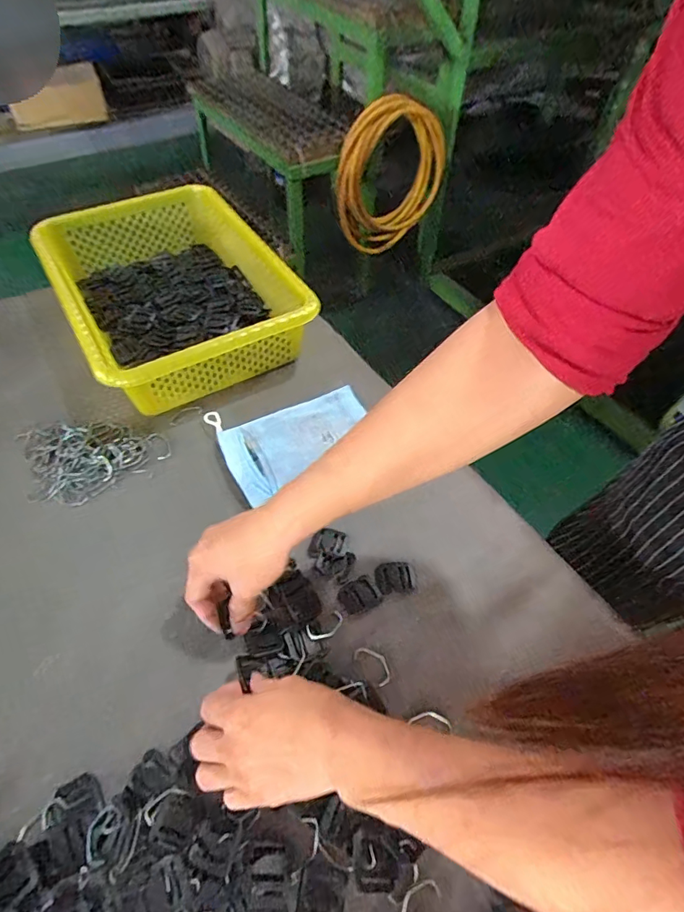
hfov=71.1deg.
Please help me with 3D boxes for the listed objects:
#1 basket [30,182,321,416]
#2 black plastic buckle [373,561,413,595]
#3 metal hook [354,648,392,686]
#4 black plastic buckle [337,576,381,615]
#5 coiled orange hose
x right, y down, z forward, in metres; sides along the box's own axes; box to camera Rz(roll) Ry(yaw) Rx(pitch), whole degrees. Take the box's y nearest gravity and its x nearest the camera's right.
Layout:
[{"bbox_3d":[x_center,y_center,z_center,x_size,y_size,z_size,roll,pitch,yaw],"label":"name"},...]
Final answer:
[{"bbox_3d":[-0.223,-0.225,0.632,0.266,0.081,0.355,-28,60,-18],"label":"basket"},{"bbox_3d":[0.048,0.115,0.451,0.035,0.004,0.028,-7,56,-6],"label":"black plastic buckle"},{"bbox_3d":[0.028,0.176,0.407,0.020,0.004,0.036,-39,64,-24],"label":"metal hook"},{"bbox_3d":[0.016,0.128,0.440,0.037,0.004,0.029,-20,58,-14],"label":"black plastic buckle"},{"bbox_3d":[0.145,-0.802,1.394,0.380,0.379,0.077,-29,60,-21],"label":"coiled orange hose"}]

